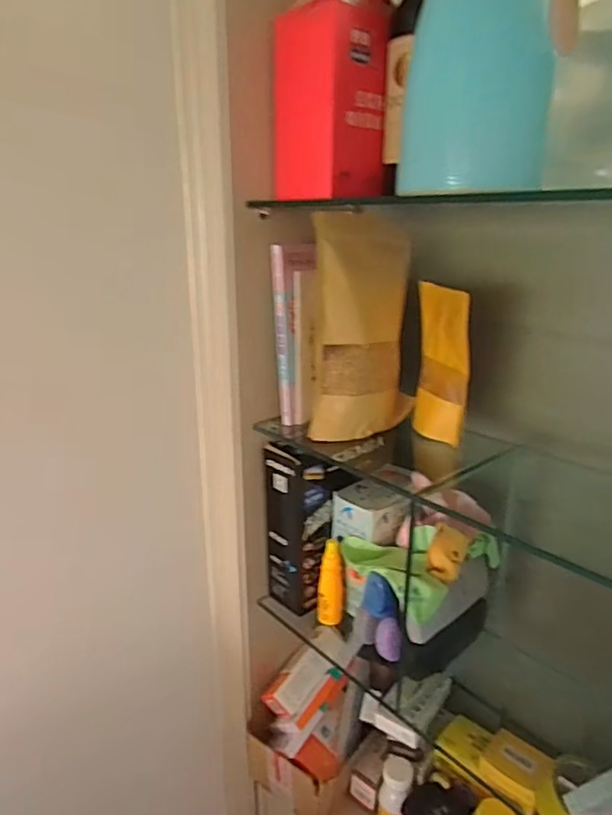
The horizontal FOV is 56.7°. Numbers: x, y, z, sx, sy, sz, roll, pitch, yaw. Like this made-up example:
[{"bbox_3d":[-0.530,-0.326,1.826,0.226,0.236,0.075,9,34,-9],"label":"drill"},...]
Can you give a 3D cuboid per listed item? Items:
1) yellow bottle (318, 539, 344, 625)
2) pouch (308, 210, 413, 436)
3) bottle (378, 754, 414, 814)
[{"bbox_3d":[0.035,0.243,0.786,0.034,0.118,0.026,4,19,11],"label":"yellow bottle"},{"bbox_3d":[0.075,-0.100,0.714,0.073,0.254,0.161,15,23,36],"label":"pouch"},{"bbox_3d":[0.123,0.539,0.786,0.041,0.103,0.054,7,20,17],"label":"bottle"}]

